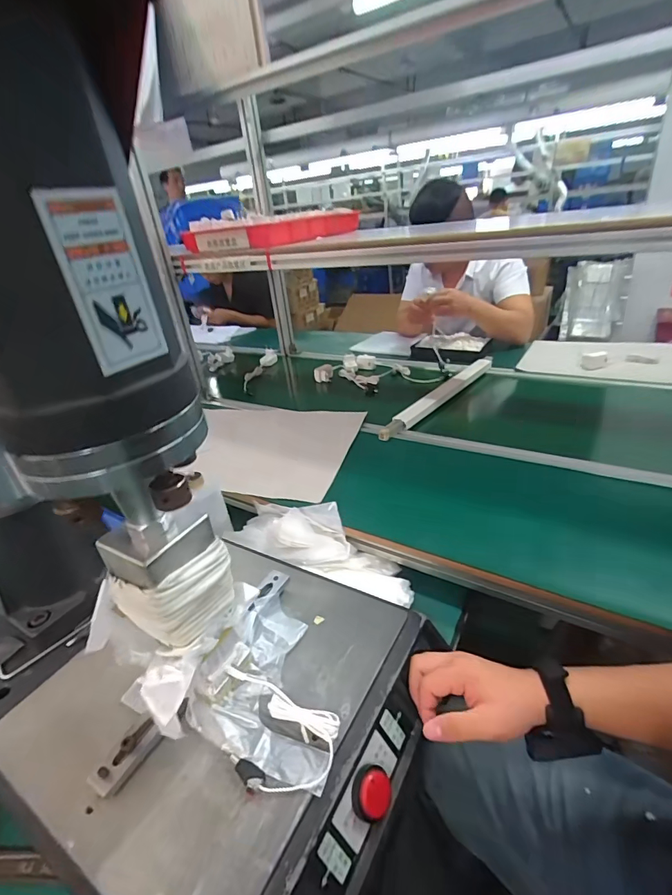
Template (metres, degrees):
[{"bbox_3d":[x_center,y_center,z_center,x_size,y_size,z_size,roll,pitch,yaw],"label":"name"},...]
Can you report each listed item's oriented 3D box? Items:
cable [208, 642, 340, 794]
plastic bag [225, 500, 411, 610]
[{"bbox_3d":[-0.076,0.274,0.429,0.156,0.033,0.090,18,37,37],"label":"cable"},{"bbox_3d":[-0.039,0.168,0.710,0.344,0.081,0.106,11,33,29],"label":"plastic bag"}]

